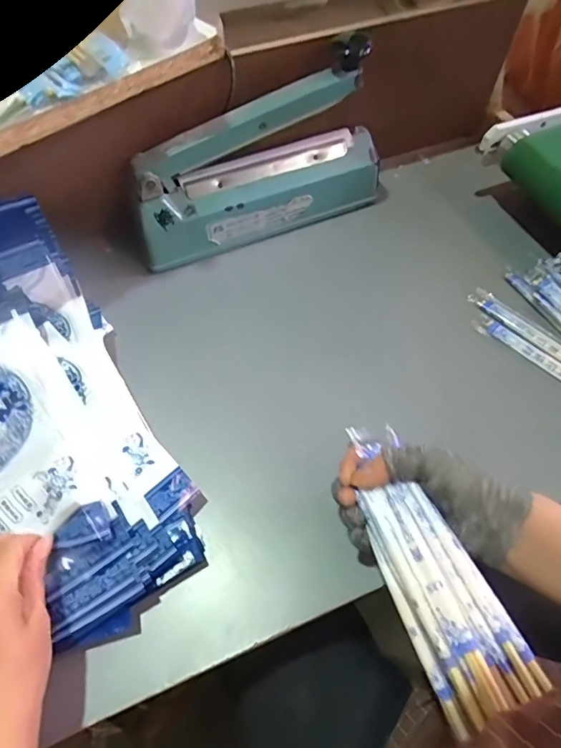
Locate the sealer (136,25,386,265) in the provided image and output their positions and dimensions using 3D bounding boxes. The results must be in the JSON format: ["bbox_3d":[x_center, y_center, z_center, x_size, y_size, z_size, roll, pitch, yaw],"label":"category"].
[{"bbox_3d":[-0.021,-0.233,0.530,0.291,0.157,0.063,-22,60,-13],"label":"sealer"}]

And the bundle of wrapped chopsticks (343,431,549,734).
[{"bbox_3d":[0.101,0.130,0.335,0.063,0.027,0.192,-19,62,-11],"label":"bundle of wrapped chopsticks"}]

